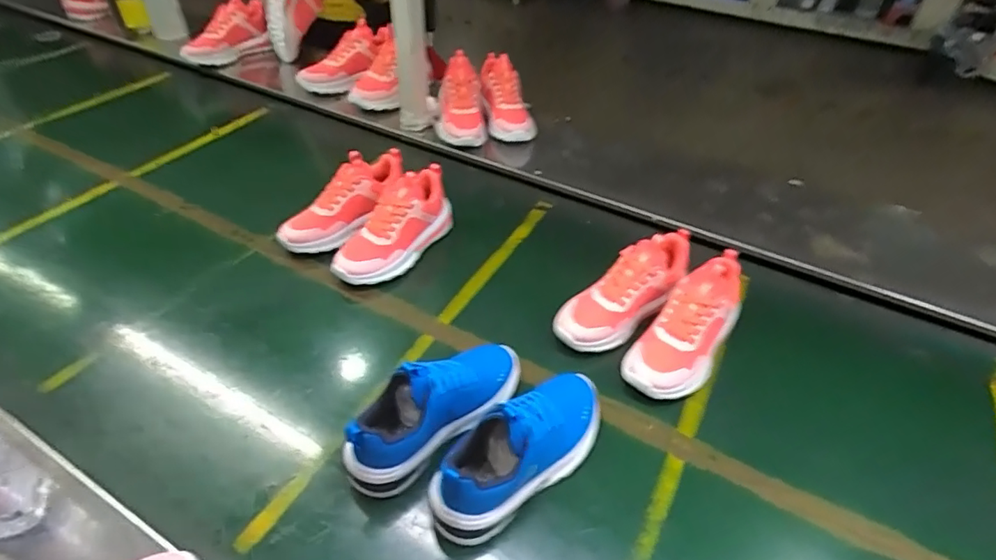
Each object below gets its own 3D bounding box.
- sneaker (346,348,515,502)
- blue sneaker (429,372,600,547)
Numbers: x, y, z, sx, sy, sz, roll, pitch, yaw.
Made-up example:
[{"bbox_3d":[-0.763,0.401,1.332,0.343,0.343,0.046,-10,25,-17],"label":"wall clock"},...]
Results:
[{"bbox_3d":[-0.065,0.129,0.606,0.080,0.106,0.239,34,52,29],"label":"sneaker"},{"bbox_3d":[0.032,0.172,0.583,0.083,0.107,0.231,34,52,29],"label":"blue sneaker"}]

